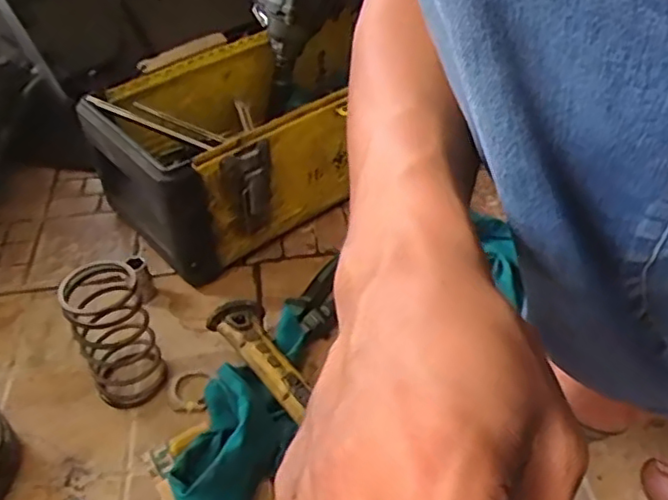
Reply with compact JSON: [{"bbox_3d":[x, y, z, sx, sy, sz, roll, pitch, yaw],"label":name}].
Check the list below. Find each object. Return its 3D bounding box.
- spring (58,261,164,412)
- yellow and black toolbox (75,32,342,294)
[{"bbox_3d":[-0.158,0.061,0.470,0.050,0.105,0.049,-24,46,-21],"label":"spring"},{"bbox_3d":[-0.109,-0.098,0.628,0.219,0.129,0.201,-34,50,-29],"label":"yellow and black toolbox"}]

